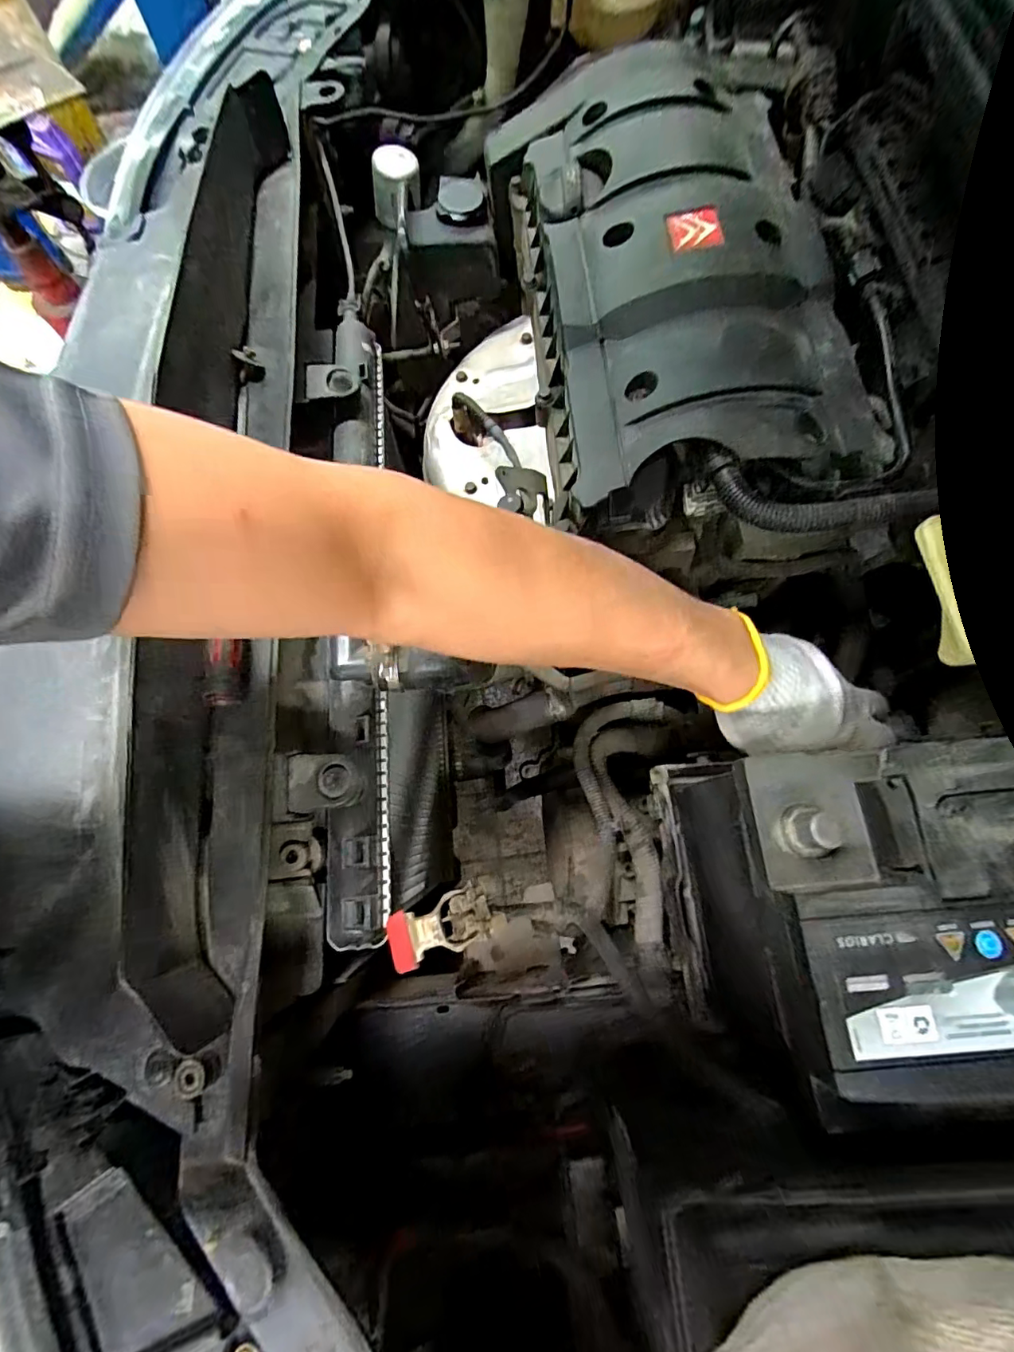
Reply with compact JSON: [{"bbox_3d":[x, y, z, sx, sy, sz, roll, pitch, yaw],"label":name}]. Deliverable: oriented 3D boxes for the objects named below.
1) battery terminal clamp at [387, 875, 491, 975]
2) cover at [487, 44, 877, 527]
[{"bbox_3d":[-0.036,0.136,0.278,0.063,0.015,0.030,-32,74,19],"label":"battery terminal clamp"},{"bbox_3d":[0.124,-0.332,0.418,0.217,0.089,0.443,-8,73,-2],"label":"cover"}]

